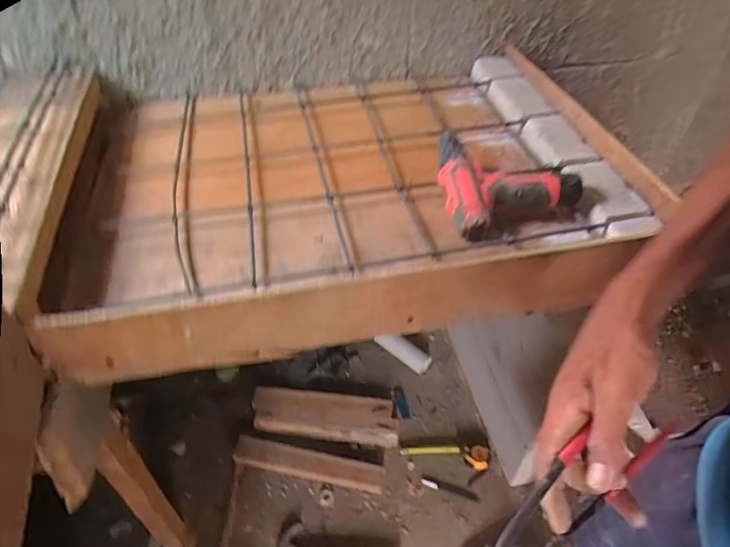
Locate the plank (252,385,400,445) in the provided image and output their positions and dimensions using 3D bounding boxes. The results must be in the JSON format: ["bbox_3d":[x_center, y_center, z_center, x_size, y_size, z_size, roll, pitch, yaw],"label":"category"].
[{"bbox_3d":[-0.107,0.382,1.356,0.392,0.038,0.130,4,46,3],"label":"plank"}]

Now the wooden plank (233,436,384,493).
[{"bbox_3d":[-0.138,0.475,1.262,0.367,0.055,0.061,8,47,7],"label":"wooden plank"}]

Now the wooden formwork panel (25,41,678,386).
[{"bbox_3d":[-0.023,-0.173,0.822,0.800,0.111,0.620,-8,46,-7],"label":"wooden formwork panel"}]

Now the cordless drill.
[{"bbox_3d":[0.206,-0.134,0.731,0.188,0.053,0.178,-6,45,-5],"label":"cordless drill"}]

